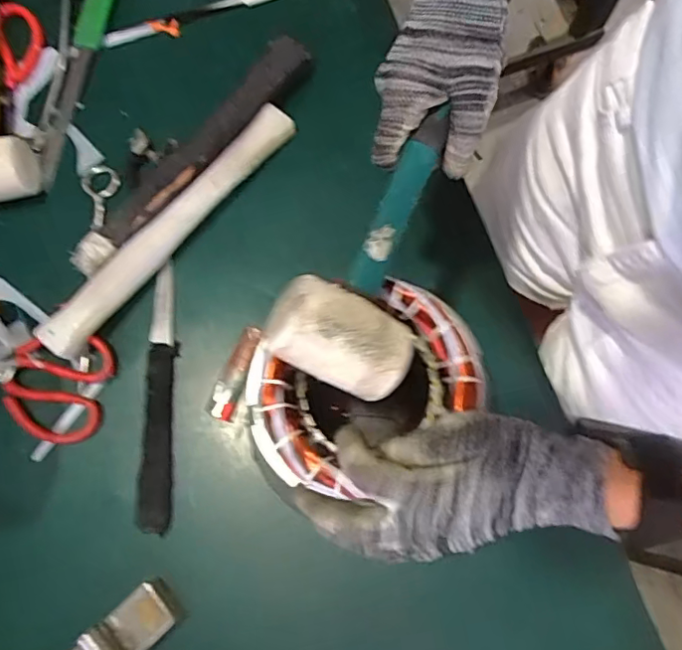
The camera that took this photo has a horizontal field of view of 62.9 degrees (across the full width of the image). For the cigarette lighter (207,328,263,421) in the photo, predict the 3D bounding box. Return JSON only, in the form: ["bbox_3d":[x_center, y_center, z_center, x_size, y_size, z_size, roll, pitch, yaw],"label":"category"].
[{"bbox_3d":[-0.093,0.042,0.495,0.025,0.013,0.084,23,77,7],"label":"cigarette lighter"}]

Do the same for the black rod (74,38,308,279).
[{"bbox_3d":[-0.139,-0.164,0.526,0.046,0.034,0.292,40,80,10],"label":"black rod"}]

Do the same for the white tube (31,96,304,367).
[{"bbox_3d":[-0.152,-0.092,0.510,0.034,0.036,0.297,40,80,10],"label":"white tube"}]

